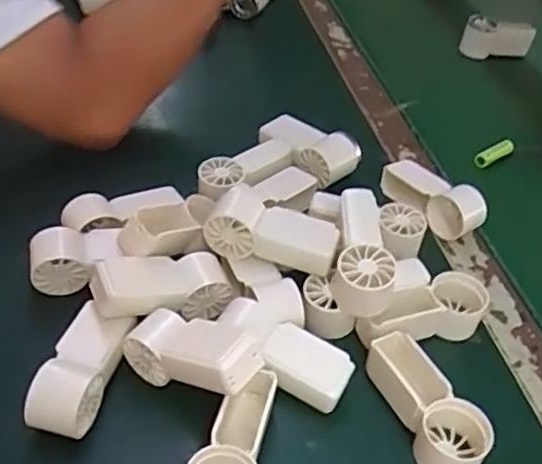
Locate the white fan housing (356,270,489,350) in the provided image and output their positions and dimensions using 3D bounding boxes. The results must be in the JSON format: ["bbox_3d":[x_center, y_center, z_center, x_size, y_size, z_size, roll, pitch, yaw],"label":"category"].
[{"bbox_3d":[0.110,0.061,0.443,0.097,0.033,0.037,-17,48,-25],"label":"white fan housing"}]

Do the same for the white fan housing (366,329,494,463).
[{"bbox_3d":[0.097,0.105,0.388,0.039,0.037,0.094,-18,59,-28],"label":"white fan housing"}]

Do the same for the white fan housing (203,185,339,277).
[{"bbox_3d":[0.002,-0.001,0.457,0.090,0.030,0.042,15,43,8],"label":"white fan housing"}]

